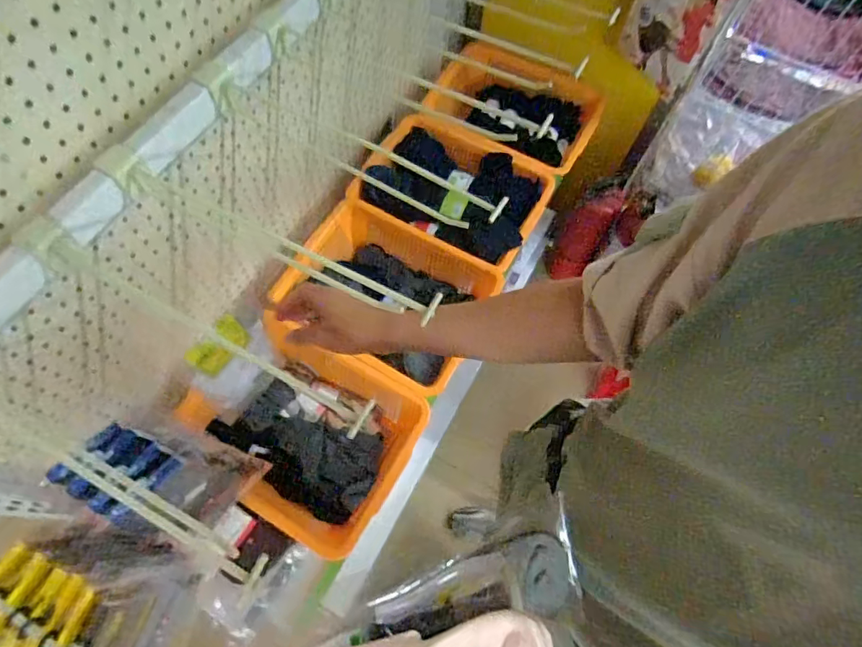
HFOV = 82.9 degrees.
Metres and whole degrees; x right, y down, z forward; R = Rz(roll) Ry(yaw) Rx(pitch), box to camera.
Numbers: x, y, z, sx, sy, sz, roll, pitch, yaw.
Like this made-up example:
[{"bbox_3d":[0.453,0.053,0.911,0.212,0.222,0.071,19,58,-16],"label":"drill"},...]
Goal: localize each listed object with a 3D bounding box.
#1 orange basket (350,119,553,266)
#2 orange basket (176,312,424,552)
[{"bbox_3d":[0.039,-0.253,1.051,0.369,0.166,0.258,23,67,7],"label":"orange basket"},{"bbox_3d":[-0.213,0.178,0.833,0.344,0.104,0.282,31,69,10],"label":"orange basket"}]

